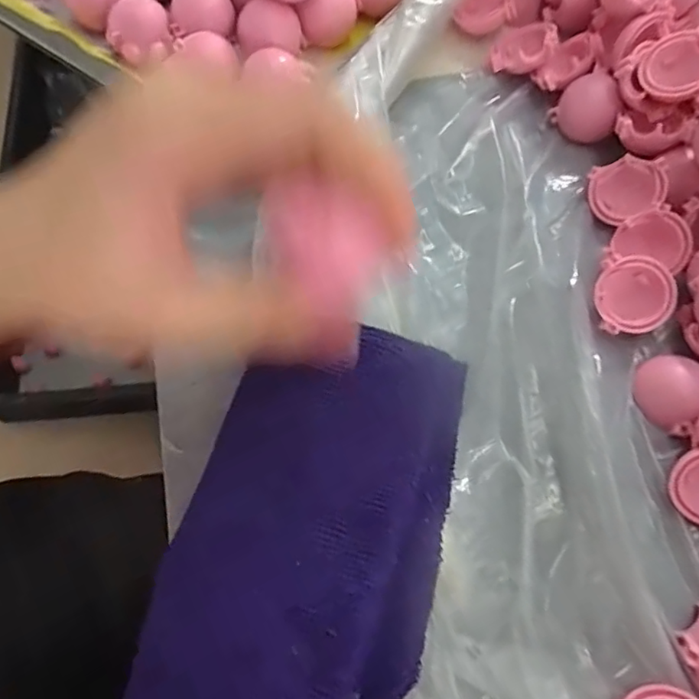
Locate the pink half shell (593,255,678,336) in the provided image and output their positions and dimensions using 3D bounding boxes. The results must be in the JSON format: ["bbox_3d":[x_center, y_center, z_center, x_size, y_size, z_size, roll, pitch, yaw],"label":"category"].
[{"bbox_3d":[0.114,-0.022,0.225,0.029,0.009,0.030,2,91,6],"label":"pink half shell"}]

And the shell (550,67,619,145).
[{"bbox_3d":[0.110,-0.111,0.258,0.028,0.029,0.008,32,31,17],"label":"shell"}]

